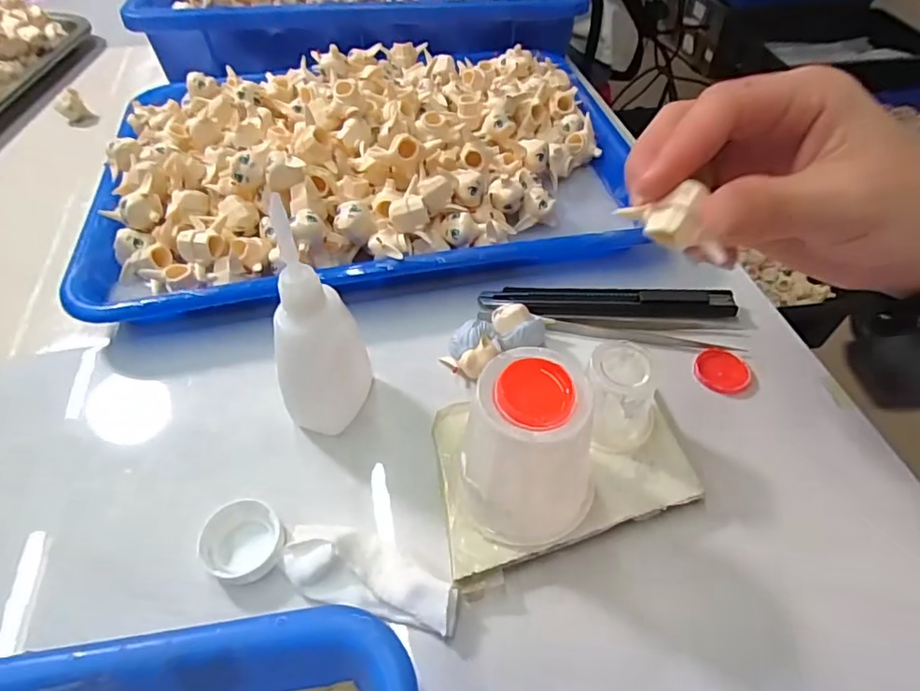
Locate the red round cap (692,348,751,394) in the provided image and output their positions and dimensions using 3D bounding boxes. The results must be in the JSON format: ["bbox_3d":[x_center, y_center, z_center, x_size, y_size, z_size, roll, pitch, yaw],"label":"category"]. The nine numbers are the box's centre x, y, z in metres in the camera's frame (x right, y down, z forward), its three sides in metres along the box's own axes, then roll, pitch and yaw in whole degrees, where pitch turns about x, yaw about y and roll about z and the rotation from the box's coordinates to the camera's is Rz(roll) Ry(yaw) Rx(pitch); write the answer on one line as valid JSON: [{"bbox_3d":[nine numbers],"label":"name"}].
[{"bbox_3d":[0.129,0.012,0.275,0.026,0.004,0.027,0,51,0],"label":"red round cap"}]

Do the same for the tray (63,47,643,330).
[{"bbox_3d":[-0.058,-0.125,0.358,0.329,0.053,0.236,-9,51,-8],"label":"tray"}]

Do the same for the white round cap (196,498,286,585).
[{"bbox_3d":[-0.087,0.078,0.223,0.030,0.008,0.034,-36,59,-26],"label":"white round cap"}]

